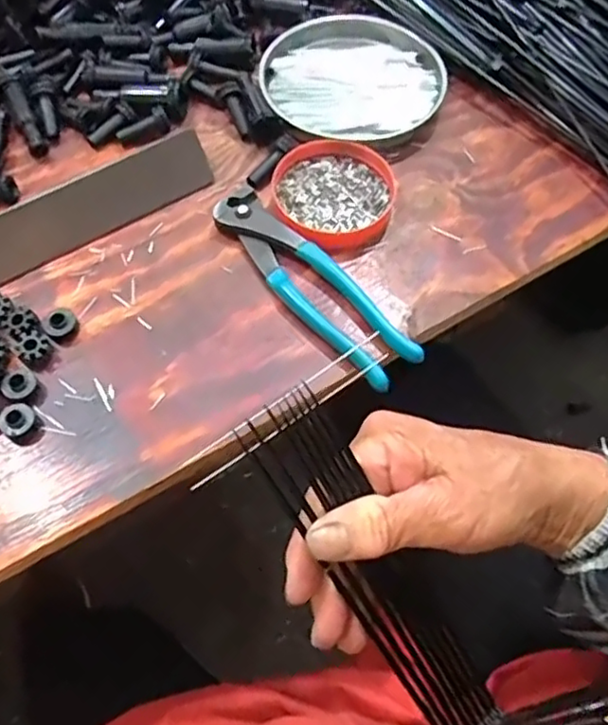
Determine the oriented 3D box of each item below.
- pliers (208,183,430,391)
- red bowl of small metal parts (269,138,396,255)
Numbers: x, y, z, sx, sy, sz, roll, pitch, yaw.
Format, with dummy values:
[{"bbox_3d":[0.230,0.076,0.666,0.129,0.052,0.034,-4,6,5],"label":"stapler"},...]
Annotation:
[{"bbox_3d":[0.003,-0.049,0.391,0.038,0.014,0.160,-36,68,-18],"label":"pliers"},{"bbox_3d":[0.018,-0.110,0.423,0.079,0.014,0.080,0,62,-1],"label":"red bowl of small metal parts"}]

